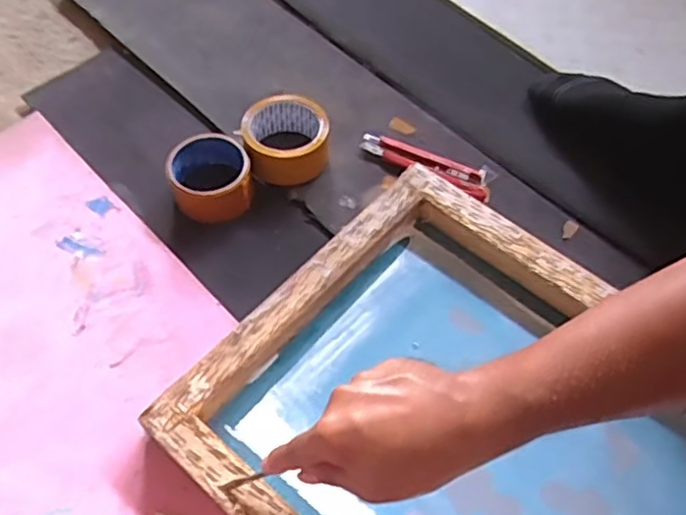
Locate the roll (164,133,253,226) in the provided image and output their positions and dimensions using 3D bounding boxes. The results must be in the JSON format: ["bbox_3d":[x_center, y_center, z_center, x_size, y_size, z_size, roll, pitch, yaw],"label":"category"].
[{"bbox_3d":[-0.144,-0.089,0.682,0.084,0.051,0.091,1,58,-1],"label":"roll"}]

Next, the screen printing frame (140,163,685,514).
[{"bbox_3d":[0.132,0.157,0.525,0.469,0.048,0.361,35,63,19],"label":"screen printing frame"}]

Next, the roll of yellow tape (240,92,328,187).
[{"bbox_3d":[-0.063,-0.133,0.709,0.090,0.059,0.095,1,58,-1],"label":"roll of yellow tape"}]

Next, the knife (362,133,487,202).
[{"bbox_3d":[0.095,-0.108,0.713,0.155,0.019,0.034,25,60,14],"label":"knife"}]

